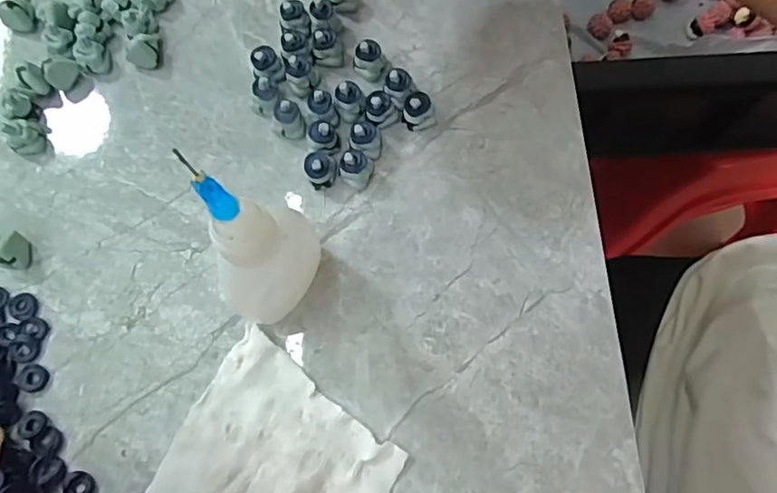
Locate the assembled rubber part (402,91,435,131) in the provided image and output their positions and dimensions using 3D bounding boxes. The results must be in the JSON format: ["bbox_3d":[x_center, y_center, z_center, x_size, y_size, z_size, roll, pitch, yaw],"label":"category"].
[{"bbox_3d":[0.011,-0.050,0.209,0.012,0.013,0.011,3,74,1],"label":"assembled rubber part"}]

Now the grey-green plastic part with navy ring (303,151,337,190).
[{"bbox_3d":[-0.024,-0.027,0.203,0.011,0.013,0.010,0,74,0],"label":"grey-green plastic part with navy ring"}]

